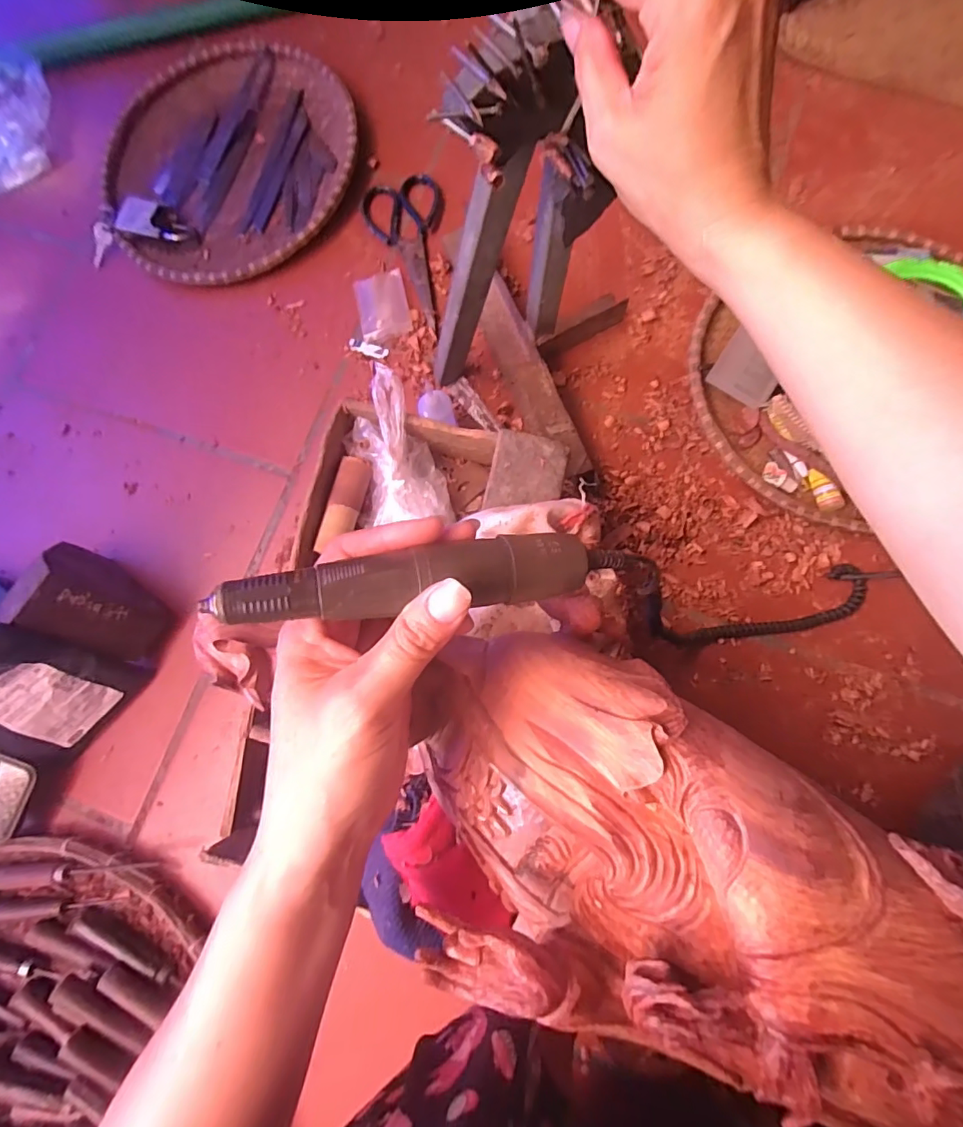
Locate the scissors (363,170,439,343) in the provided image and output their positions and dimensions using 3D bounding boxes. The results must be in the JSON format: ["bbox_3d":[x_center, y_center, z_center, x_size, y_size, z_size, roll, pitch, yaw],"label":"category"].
[{"bbox_3d":[-0.089,-0.379,0.622,0.092,0.006,0.221,-10,81,4],"label":"scissors"}]

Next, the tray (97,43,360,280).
[{"bbox_3d":[-0.313,-0.518,0.649,0.311,0.037,0.339,-1,82,6],"label":"tray"}]

